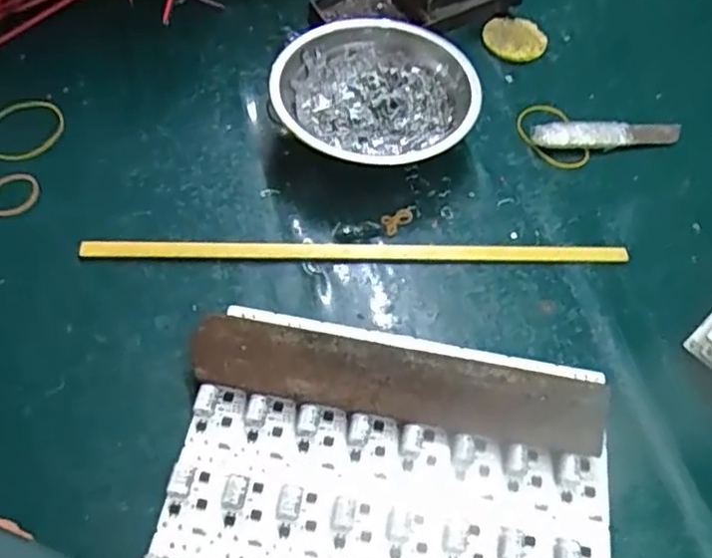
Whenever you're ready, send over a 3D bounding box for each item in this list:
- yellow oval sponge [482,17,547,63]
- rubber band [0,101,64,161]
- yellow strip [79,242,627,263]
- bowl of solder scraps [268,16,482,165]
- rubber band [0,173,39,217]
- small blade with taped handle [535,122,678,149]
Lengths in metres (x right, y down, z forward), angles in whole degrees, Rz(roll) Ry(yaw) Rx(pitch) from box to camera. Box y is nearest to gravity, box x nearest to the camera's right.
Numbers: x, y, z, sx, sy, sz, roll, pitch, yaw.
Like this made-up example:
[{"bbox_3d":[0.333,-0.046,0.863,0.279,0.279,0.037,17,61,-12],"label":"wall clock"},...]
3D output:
[{"bbox_3d":[0.120,-0.181,0.494,0.046,0.006,0.044,-27,63,-20],"label":"yellow oval sponge"},{"bbox_3d":[-0.209,-0.095,0.417,0.041,0.006,0.054,29,58,4],"label":"rubber band"},{"bbox_3d":[0.003,-0.016,0.381,0.311,0.005,0.011,0,57,-4],"label":"yellow strip"},{"bbox_3d":[0.013,-0.113,0.423,0.129,0.039,0.124,2,57,-3],"label":"bowl of solder scraps"},{"bbox_3d":[-0.203,-0.051,0.389,0.026,0.005,0.031,12,57,4],"label":"rubber band"},{"bbox_3d":[0.171,-0.098,0.444,0.106,0.011,0.021,-7,58,-8],"label":"small blade with taped handle"}]

